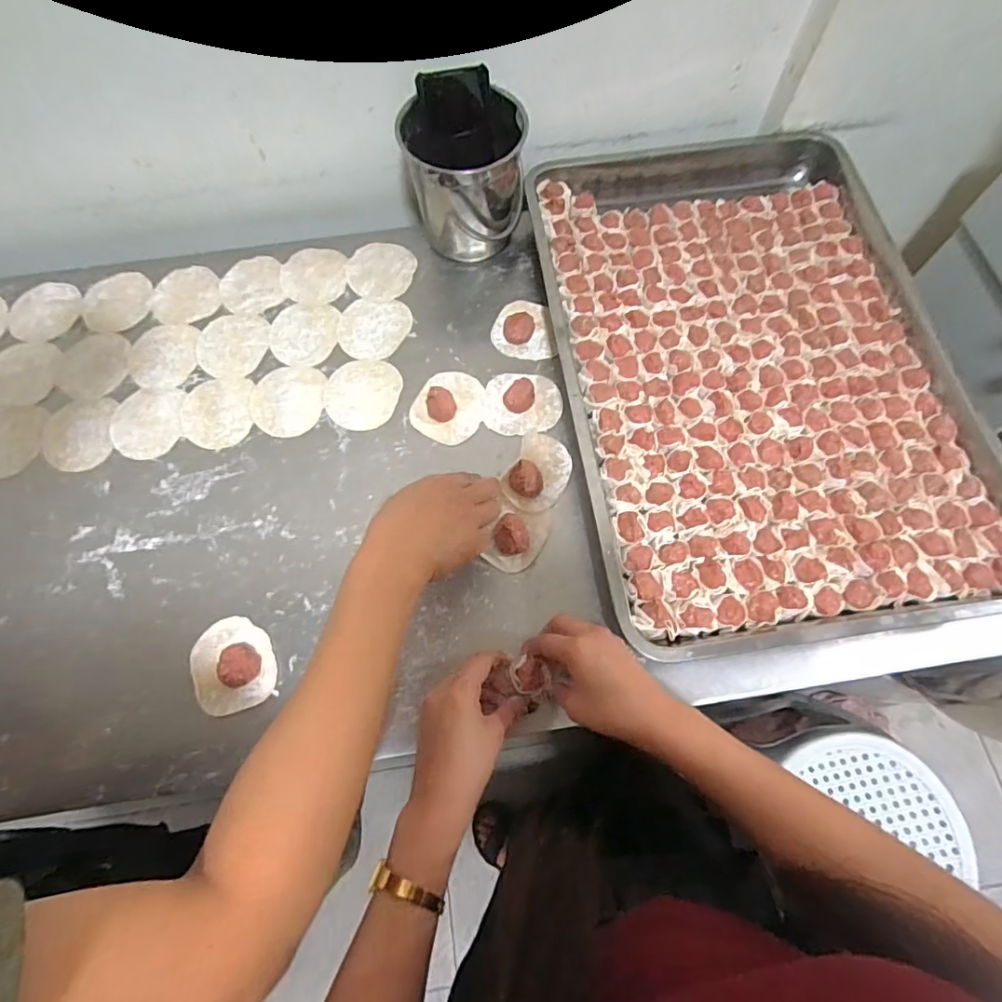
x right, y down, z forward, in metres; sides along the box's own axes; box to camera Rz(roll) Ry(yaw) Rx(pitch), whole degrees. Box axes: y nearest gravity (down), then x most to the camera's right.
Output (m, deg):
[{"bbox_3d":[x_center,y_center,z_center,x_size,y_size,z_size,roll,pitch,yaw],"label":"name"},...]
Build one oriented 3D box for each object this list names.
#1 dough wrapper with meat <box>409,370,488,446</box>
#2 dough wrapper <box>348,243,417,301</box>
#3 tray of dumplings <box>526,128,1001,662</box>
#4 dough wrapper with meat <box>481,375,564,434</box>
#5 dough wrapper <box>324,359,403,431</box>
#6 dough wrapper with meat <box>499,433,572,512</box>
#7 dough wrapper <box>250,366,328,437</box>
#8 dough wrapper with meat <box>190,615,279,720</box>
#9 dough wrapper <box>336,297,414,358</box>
[{"bbox_3d":[-0.055,-0.106,0.577,0.073,0.022,0.084,25,72,7],"label":"dough wrapper with meat"},{"bbox_3d":[-0.148,-0.280,0.656,0.080,0.004,0.082,0,70,-1],"label":"dough wrapper"},{"bbox_3d":[0.254,-0.170,0.588,0.390,0.061,0.625,-7,71,-4],"label":"tray of dumplings"},{"bbox_3d":[0.024,-0.108,0.580,0.081,0.020,0.073,4,70,0],"label":"dough wrapper with meat"},{"bbox_3d":[-0.153,-0.119,0.592,0.080,0.004,0.086,0,70,-1],"label":"dough wrapper"},{"bbox_3d":[0.040,-0.032,0.549,0.060,0.022,0.083,25,72,7],"label":"dough wrapper with meat"},{"bbox_3d":[-0.234,-0.110,0.591,0.078,0.004,0.086,-2,71,-2],"label":"dough wrapper"},{"bbox_3d":[-0.244,0.146,0.485,0.069,0.020,0.083,-15,72,-7],"label":"dough wrapper with meat"},{"bbox_3d":[-0.147,-0.199,0.626,0.082,0.004,0.081,0,69,1],"label":"dough wrapper"}]

